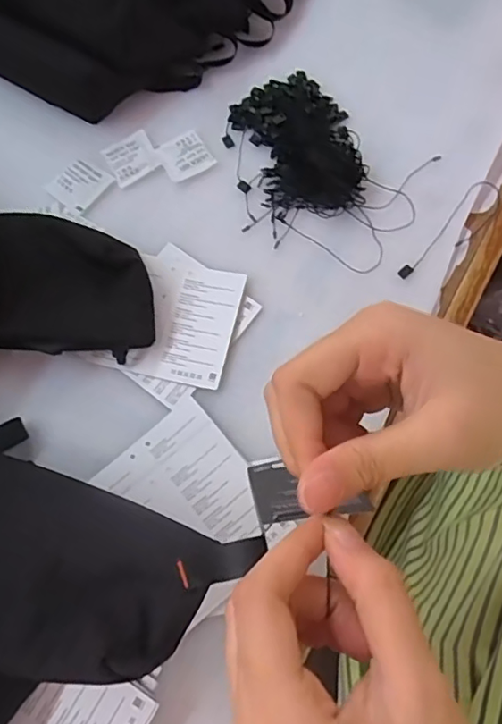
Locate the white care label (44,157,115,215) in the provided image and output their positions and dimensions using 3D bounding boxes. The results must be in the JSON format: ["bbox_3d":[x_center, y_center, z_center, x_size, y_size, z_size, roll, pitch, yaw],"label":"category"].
[{"bbox_3d":[-0.135,-0.140,0.448,0.040,0.004,0.040,38,78,11],"label":"white care label"}]

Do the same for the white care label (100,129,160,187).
[{"bbox_3d":[-0.095,-0.163,0.455,0.039,0.004,0.039,-32,76,-8],"label":"white care label"}]

